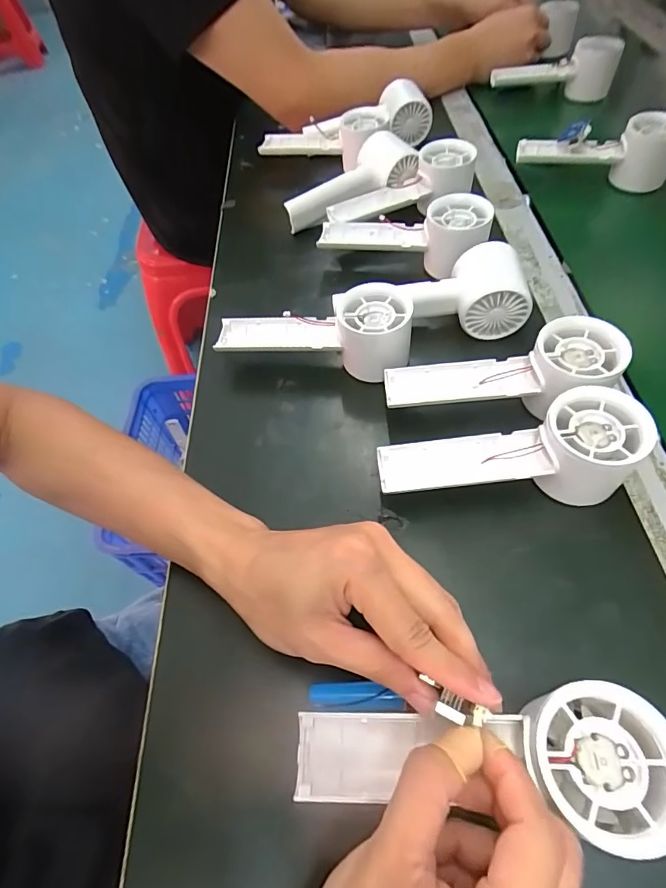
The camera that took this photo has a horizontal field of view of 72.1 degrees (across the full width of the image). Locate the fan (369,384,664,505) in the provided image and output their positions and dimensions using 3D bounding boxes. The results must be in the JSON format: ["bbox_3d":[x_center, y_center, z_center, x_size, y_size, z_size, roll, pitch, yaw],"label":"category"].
[{"bbox_3d":[0.109,0.005,0.297,0.158,0.056,0.053,-1,55,4],"label":"fan"}]

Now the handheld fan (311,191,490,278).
[{"bbox_3d":[0.065,-0.188,0.431,0.158,0.051,0.069,8,56,23],"label":"handheld fan"}]

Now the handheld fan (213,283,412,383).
[{"bbox_3d":[-0.012,-0.087,0.379,0.161,0.054,0.061,4,56,22],"label":"handheld fan"}]

